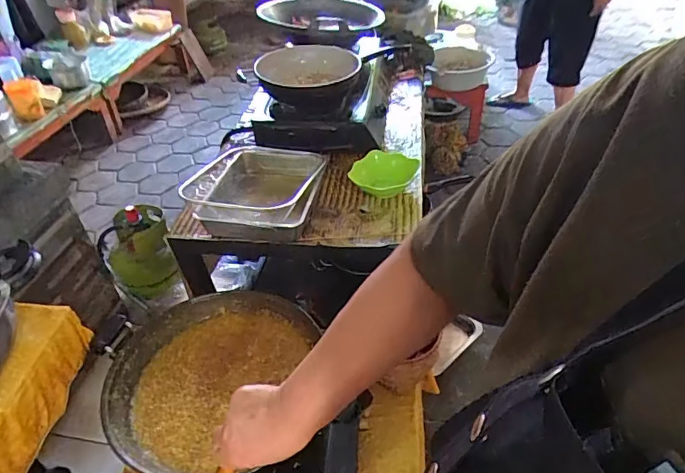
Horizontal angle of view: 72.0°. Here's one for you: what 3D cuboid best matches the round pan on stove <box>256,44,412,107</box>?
[{"bbox_3d":[-0.093,-0.468,1.387,0.300,0.108,0.271,-6,41,-4],"label":"round pan on stove"}]

